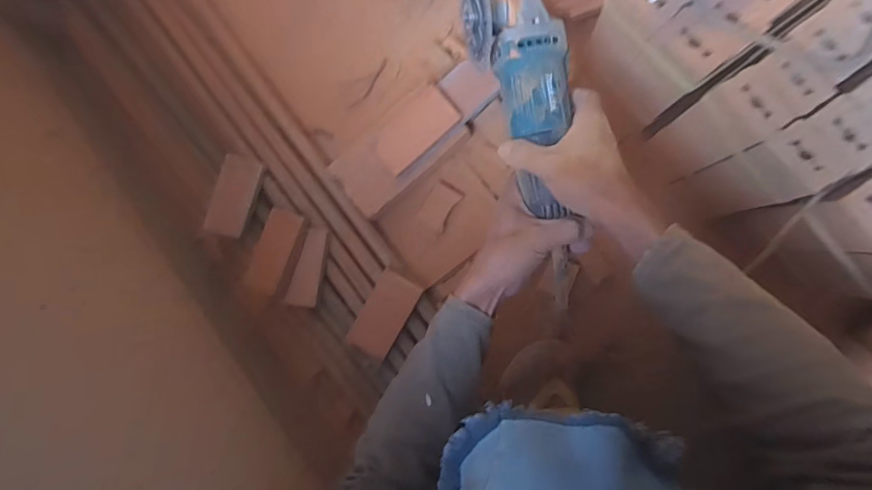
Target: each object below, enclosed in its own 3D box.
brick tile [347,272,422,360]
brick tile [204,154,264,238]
[{"bbox_3d":[-0.073,0.098,0.675,0.062,0.028,0.116,30,94,8],"label":"brick tile"},{"bbox_3d":[-0.294,-0.073,0.687,0.057,0.010,0.119,13,76,-6],"label":"brick tile"}]

